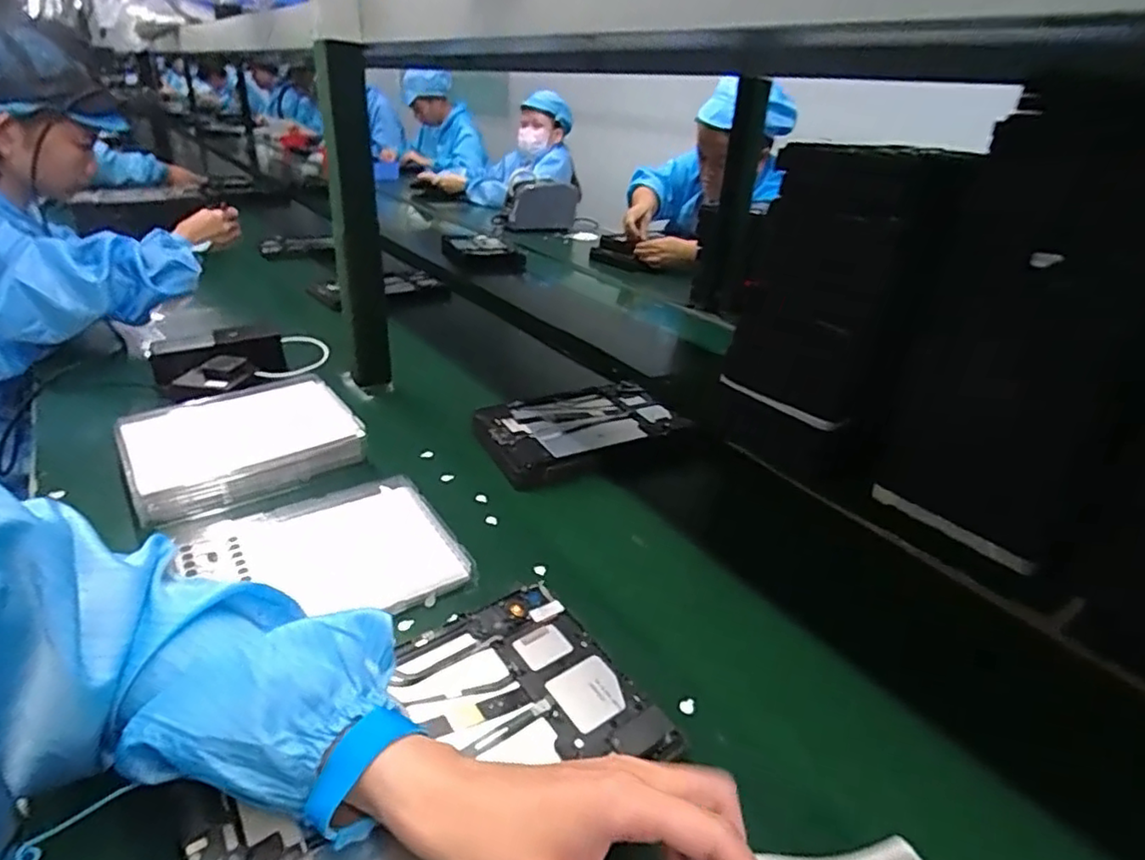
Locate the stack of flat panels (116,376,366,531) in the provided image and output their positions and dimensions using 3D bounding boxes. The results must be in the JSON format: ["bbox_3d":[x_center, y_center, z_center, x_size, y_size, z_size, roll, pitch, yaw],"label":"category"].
[{"bbox_3d":[-0.357,0.009,0.694,0.219,0.046,0.180,-17,33,-34],"label":"stack of flat panels"}]

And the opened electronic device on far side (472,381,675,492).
[{"bbox_3d":[0.007,-0.003,0.798,0.245,0.033,0.148,-17,33,-34],"label":"opened electronic device on far side"}]

